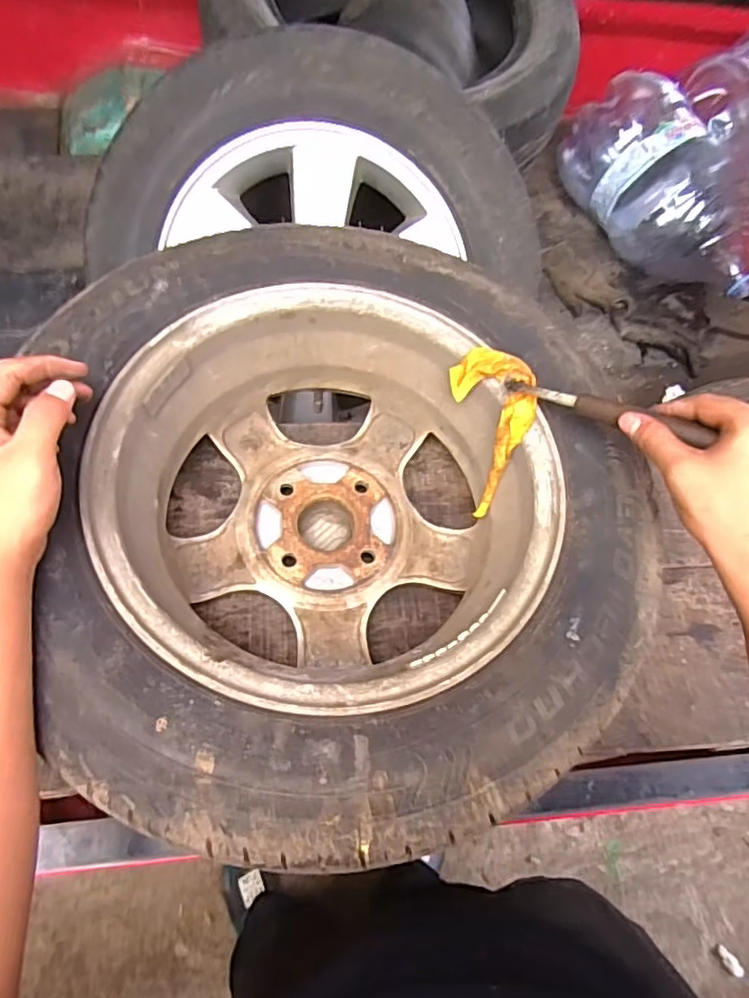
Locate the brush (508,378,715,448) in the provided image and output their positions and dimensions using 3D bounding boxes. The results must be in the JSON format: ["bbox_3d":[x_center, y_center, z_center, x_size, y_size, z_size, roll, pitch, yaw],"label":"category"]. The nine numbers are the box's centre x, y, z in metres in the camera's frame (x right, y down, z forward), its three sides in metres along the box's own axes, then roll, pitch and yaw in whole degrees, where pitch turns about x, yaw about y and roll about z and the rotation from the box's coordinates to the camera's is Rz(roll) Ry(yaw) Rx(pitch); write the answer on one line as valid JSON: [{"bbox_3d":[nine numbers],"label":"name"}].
[{"bbox_3d":[0.164,-0.068,0.443,0.160,0.012,0.017,26,64,41],"label":"brush"}]

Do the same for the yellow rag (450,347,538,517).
[{"bbox_3d":[0.108,-0.064,0.522,0.062,0.081,0.120,-12,65,-6],"label":"yellow rag"}]

